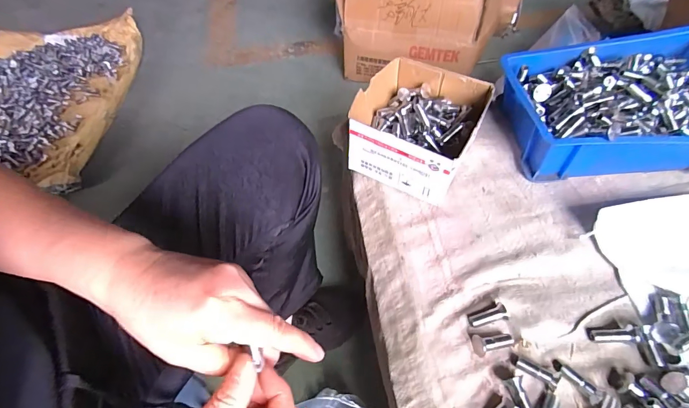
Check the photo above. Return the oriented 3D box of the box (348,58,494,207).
[{"bbox_3d":[0.087,-0.094,0.475,0.138,0.087,0.152,23,57,17],"label":"box"}]

